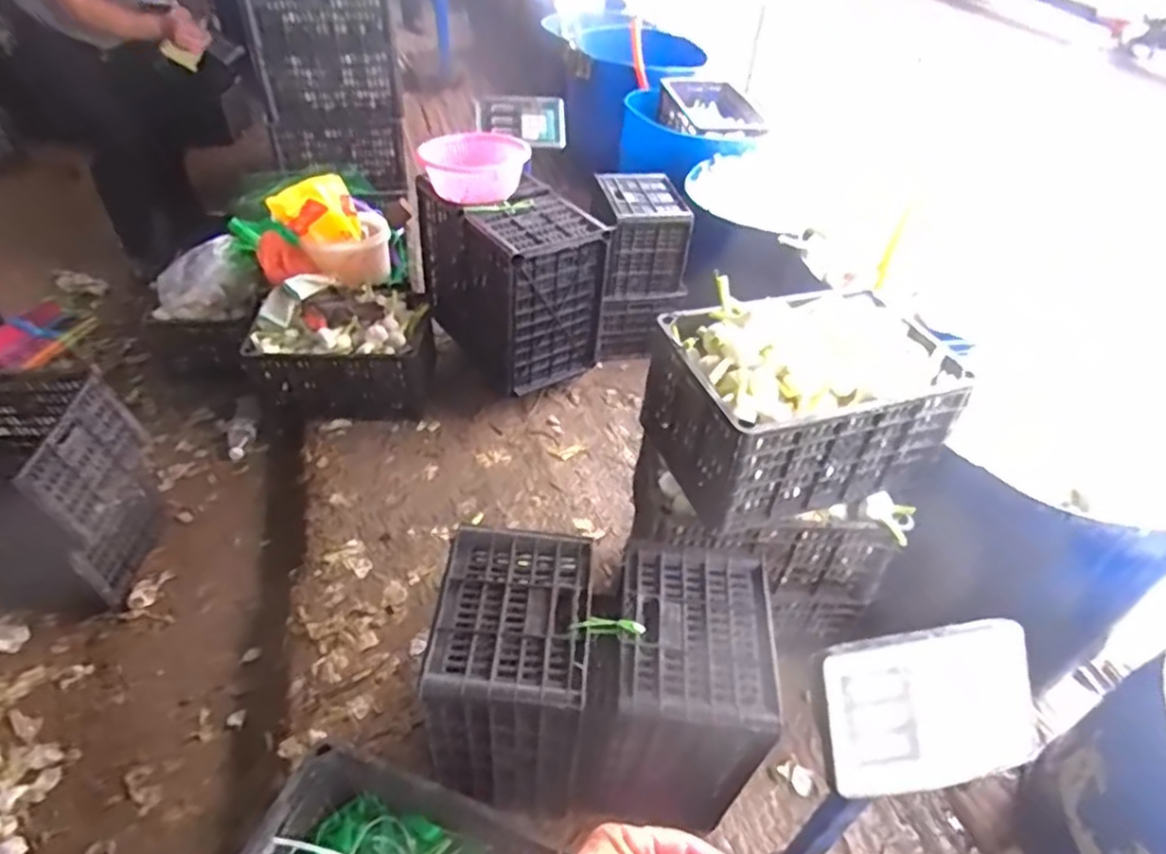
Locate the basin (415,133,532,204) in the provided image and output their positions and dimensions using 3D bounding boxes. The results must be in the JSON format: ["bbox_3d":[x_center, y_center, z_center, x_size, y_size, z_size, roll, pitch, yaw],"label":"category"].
[{"bbox_3d":[-0.278,-0.657,1.754,0.236,0.097,0.271,-21,49,-23],"label":"basin"}]

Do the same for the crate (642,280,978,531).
[{"bbox_3d":[0.350,-0.046,1.176,0.413,0.267,0.293,-13,46,-16],"label":"crate"}]

